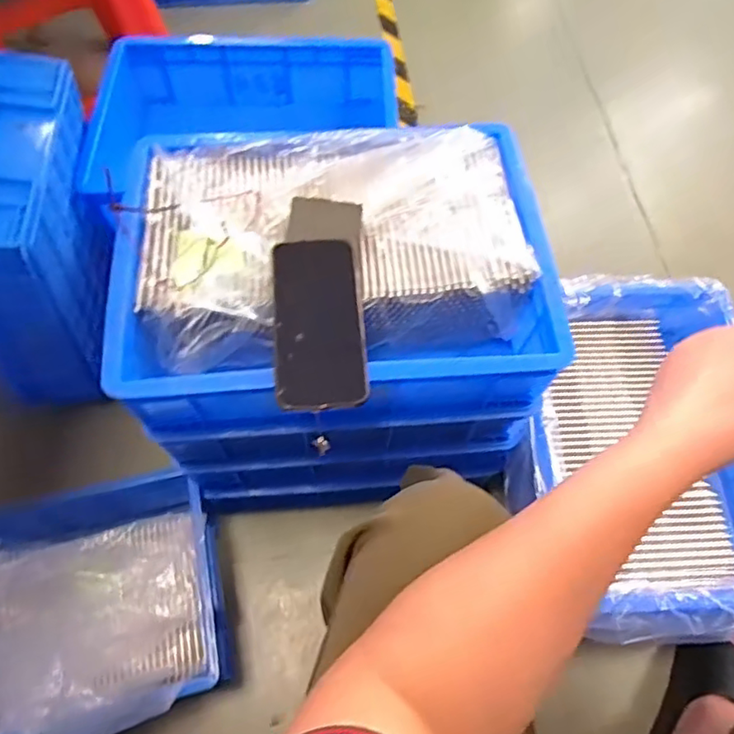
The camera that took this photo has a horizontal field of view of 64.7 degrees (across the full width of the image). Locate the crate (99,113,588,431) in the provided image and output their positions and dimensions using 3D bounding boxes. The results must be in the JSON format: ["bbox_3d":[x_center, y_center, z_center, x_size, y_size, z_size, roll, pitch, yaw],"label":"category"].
[{"bbox_3d":[-0.030,-0.085,0.591,0.406,0.130,0.299,-4,63,-4],"label":"crate"}]

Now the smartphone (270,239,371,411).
[{"bbox_3d":[-0.043,-0.040,0.506,0.077,0.011,0.154,-5,72,-4],"label":"smartphone"}]

